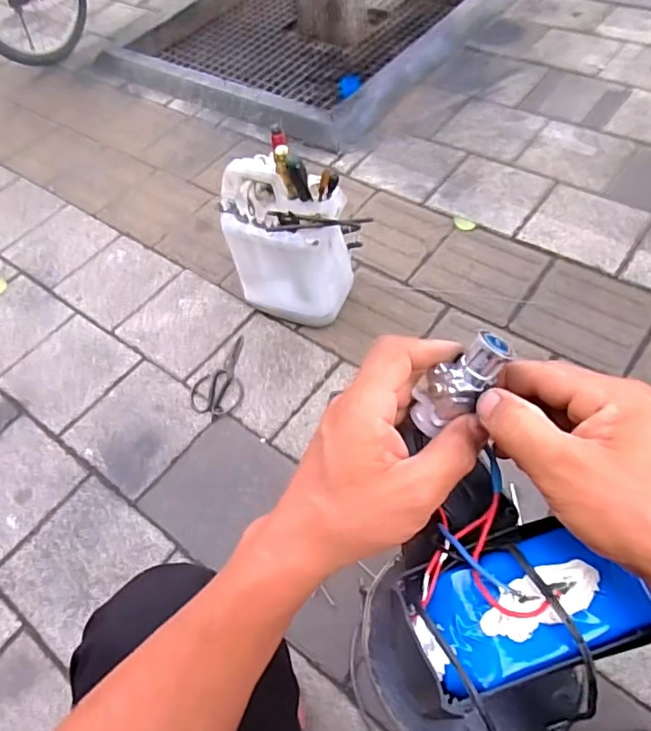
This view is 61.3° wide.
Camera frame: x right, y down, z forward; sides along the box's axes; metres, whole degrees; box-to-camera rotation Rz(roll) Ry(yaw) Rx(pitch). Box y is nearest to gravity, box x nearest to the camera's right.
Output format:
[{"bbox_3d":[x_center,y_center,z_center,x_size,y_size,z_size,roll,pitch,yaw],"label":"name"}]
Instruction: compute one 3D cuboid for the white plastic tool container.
[{"bbox_3d":[-0.073,-0.241,1.134,0.235,0.327,0.147,15,59,18],"label":"white plastic tool container"}]

